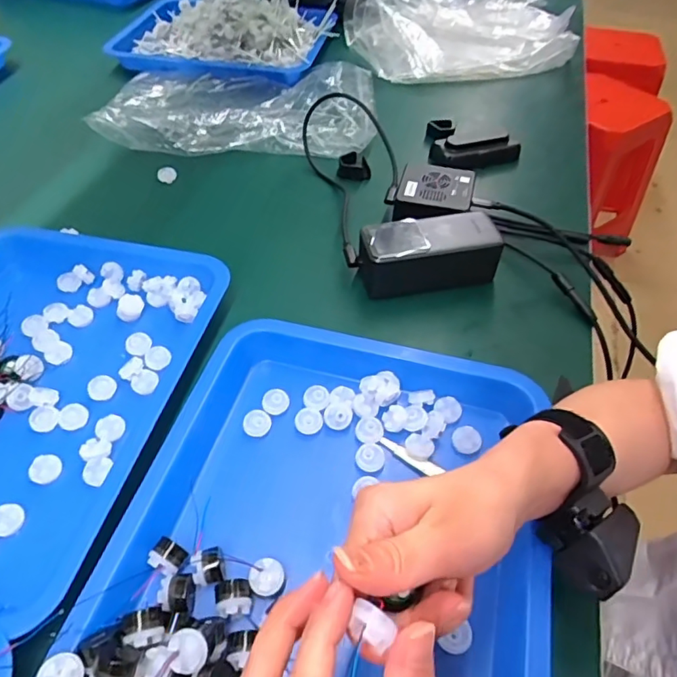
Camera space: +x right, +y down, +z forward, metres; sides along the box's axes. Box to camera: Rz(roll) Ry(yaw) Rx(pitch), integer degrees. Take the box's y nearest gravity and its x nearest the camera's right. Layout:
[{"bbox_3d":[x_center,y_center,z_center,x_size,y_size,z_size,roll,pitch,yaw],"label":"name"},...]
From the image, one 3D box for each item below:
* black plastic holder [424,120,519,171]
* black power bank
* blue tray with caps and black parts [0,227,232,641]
[{"bbox_3d":[0.166,-0.253,0.677,0.108,0.030,0.104,0,48,0],"label":"black plastic holder"},{"bbox_3d":[0.084,-0.078,0.505,0.134,0.057,0.060,-11,49,-10],"label":"black power bank"},{"bbox_3d":[-0.260,0.033,0.417,0.259,0.040,0.325,10,49,8],"label":"blue tray with caps and black parts"}]

